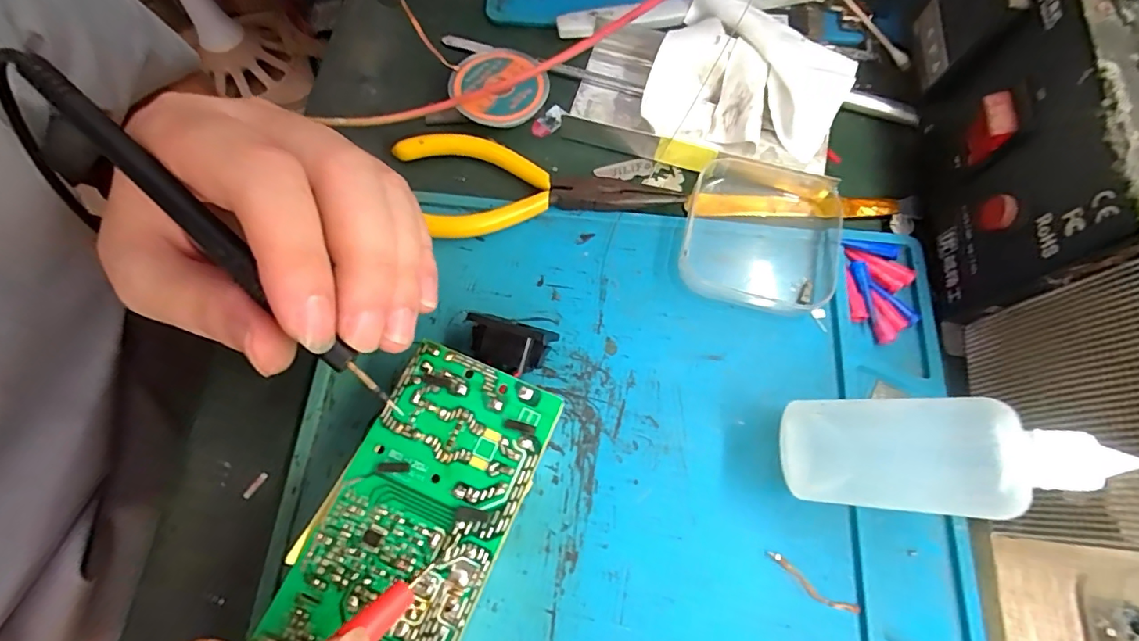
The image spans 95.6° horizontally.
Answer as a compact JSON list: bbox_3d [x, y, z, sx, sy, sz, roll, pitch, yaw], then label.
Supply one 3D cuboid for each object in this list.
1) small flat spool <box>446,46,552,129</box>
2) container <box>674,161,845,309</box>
[{"bbox_3d":[-0.034,-0.111,0.245,0.043,0.012,0.040,1,70,-2],"label":"small flat spool"},{"bbox_3d":[0.085,-0.036,0.221,0.066,0.017,0.059,13,70,3],"label":"container"}]

